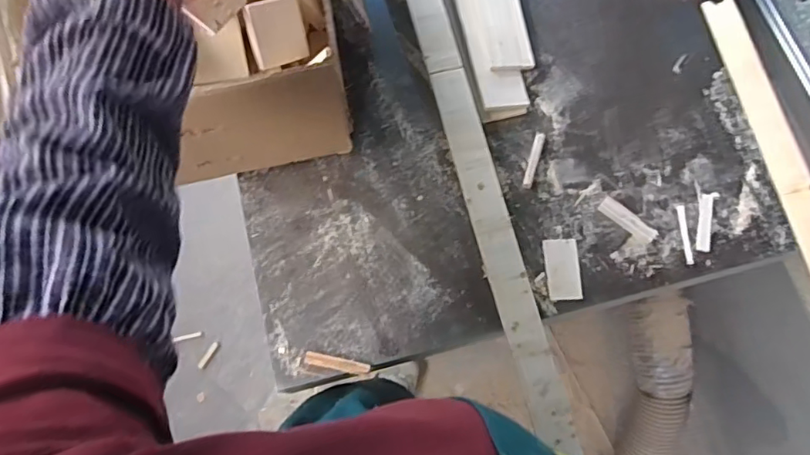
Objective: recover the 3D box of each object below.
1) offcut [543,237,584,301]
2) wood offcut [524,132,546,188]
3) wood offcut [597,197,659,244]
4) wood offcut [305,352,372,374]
[{"bbox_3d":[0.180,0.047,0.637,0.039,0.005,0.070,-3,72,1],"label":"offcut"},{"bbox_3d":[0.154,-0.080,0.671,0.011,0.013,0.070,17,74,7],"label":"wood offcut"},{"bbox_3d":[0.260,-0.009,0.654,0.071,0.016,0.018,39,78,13],"label":"wood offcut"},{"bbox_3d":[-0.073,0.148,0.613,0.072,0.006,0.012,10,73,5],"label":"wood offcut"}]

